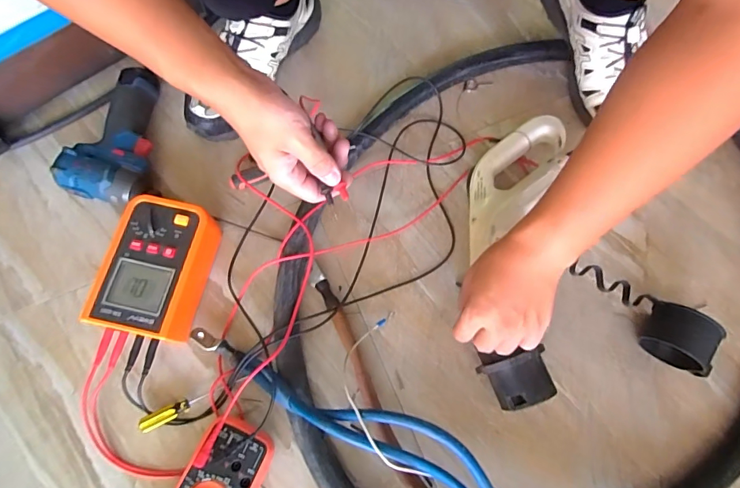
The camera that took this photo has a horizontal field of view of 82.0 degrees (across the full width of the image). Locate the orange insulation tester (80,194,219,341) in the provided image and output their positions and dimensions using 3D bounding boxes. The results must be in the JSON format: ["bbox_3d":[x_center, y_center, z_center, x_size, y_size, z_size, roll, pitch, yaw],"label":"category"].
[{"bbox_3d":[-0.251,0.030,0.512,0.107,0.066,0.159,11,73,2],"label":"orange insulation tester"}]

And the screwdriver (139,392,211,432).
[{"bbox_3d":[-0.219,0.187,0.479,0.074,0.009,0.016,-22,75,-22],"label":"screwdriver"}]

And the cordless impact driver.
[{"bbox_3d":[-0.341,-0.140,0.563,0.105,0.065,0.185,-8,74,-4],"label":"cordless impact driver"}]

